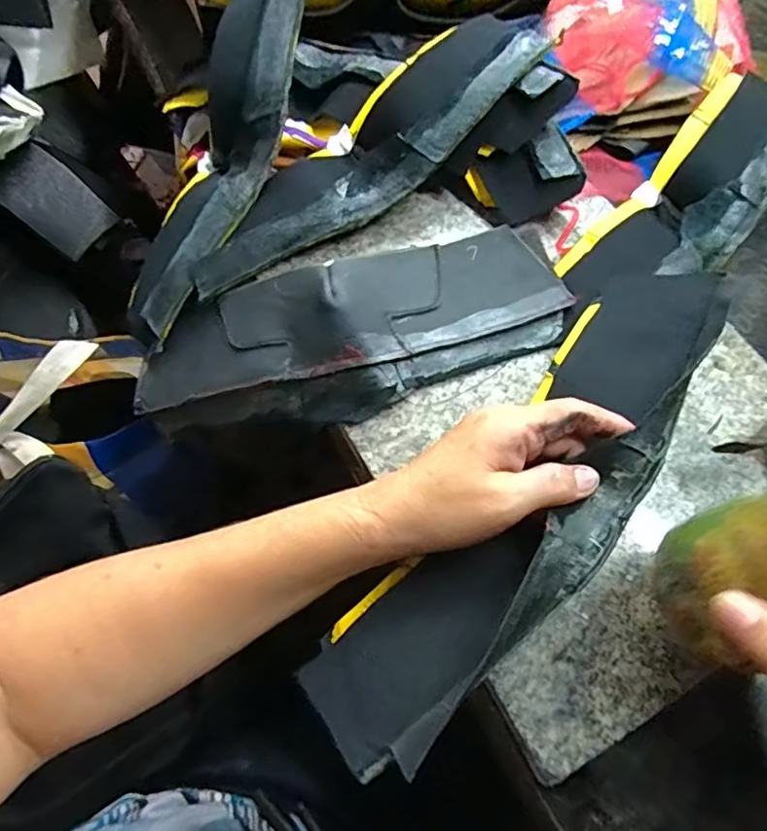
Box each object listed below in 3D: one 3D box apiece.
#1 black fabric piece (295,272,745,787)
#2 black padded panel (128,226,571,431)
[{"bbox_3d":[0.078,0.037,0.306,0.093,0.027,0.320,24,65,45],"label":"black fabric piece"},{"bbox_3d":[-0.025,-0.051,0.389,0.300,0.059,0.115,-12,65,-6],"label":"black padded panel"}]

